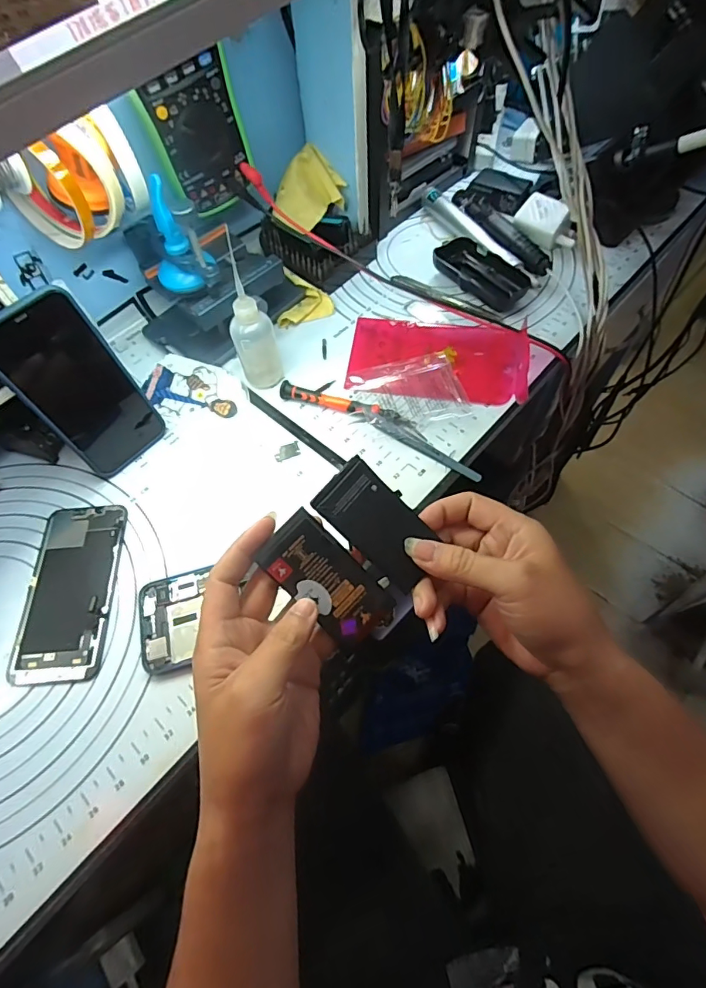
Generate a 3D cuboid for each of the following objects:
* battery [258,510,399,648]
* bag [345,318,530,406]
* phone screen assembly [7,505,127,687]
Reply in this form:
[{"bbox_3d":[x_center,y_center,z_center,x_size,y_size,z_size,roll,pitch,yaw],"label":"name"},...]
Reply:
[{"bbox_3d":[-0.016,0.054,0.297,0.044,0.004,0.086,-44,96,-10],"label":"battery"},{"bbox_3d":[0.082,-0.135,0.463,0.168,0.024,0.089,5,61,6],"label":"bag"},{"bbox_3d":[-0.225,0.074,0.375,0.069,0.008,0.142,-6,60,0],"label":"phone screen assembly"}]

